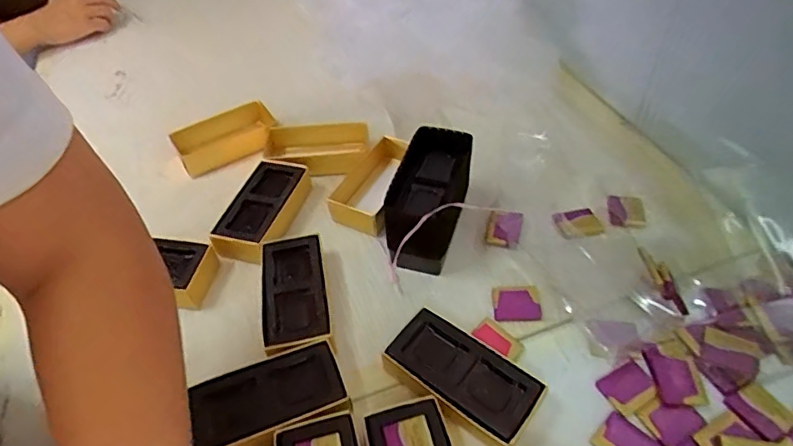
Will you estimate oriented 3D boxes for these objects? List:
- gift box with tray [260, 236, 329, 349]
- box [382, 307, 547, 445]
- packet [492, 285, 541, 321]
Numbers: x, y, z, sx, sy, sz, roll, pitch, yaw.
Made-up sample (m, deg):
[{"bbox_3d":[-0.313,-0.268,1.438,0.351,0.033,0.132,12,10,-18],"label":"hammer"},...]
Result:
[{"bbox_3d":[-0.087,0.064,0.467,0.052,0.034,0.108,-10,47,-3],"label":"gift box with tray"},{"bbox_3d":[0.048,0.118,0.406,0.113,0.031,0.058,30,57,29],"label":"box"},{"bbox_3d":[0.104,0.068,0.465,0.040,0.008,0.036,-2,47,4],"label":"packet"}]

